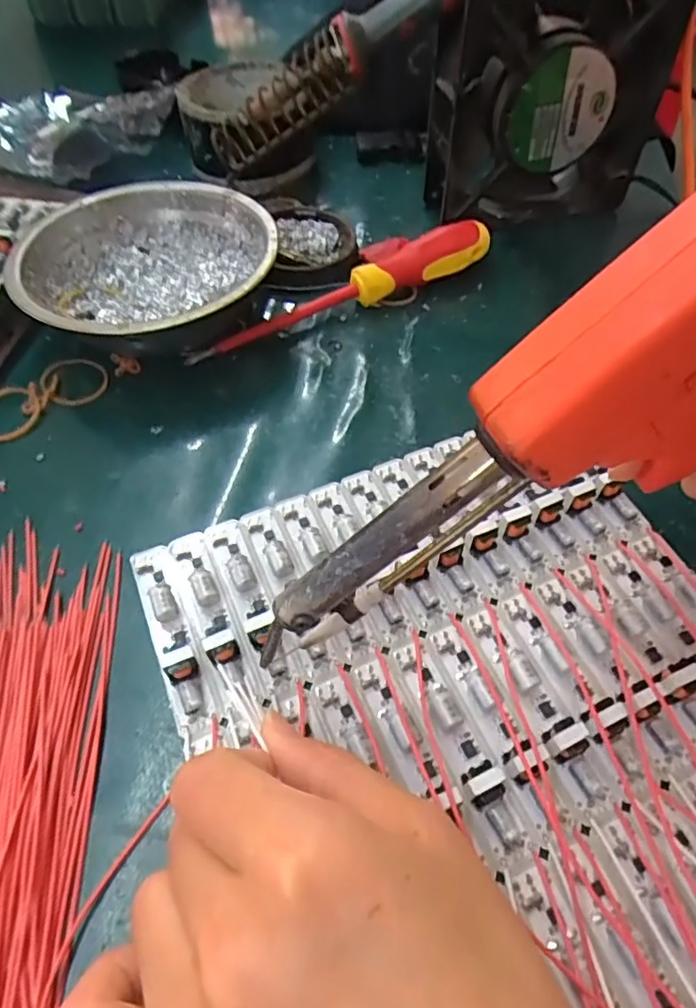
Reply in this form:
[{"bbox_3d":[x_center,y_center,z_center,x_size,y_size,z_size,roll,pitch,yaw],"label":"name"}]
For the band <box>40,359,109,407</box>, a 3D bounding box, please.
[{"bbox_3d":[-0.133,-0.060,0.291,0.029,0.004,0.030,0,55,0],"label":"band"}]

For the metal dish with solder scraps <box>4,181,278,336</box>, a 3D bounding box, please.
[{"bbox_3d":[-0.100,-0.116,0.307,0.125,0.039,0.122,0,55,0],"label":"metal dish with solder scraps"}]

